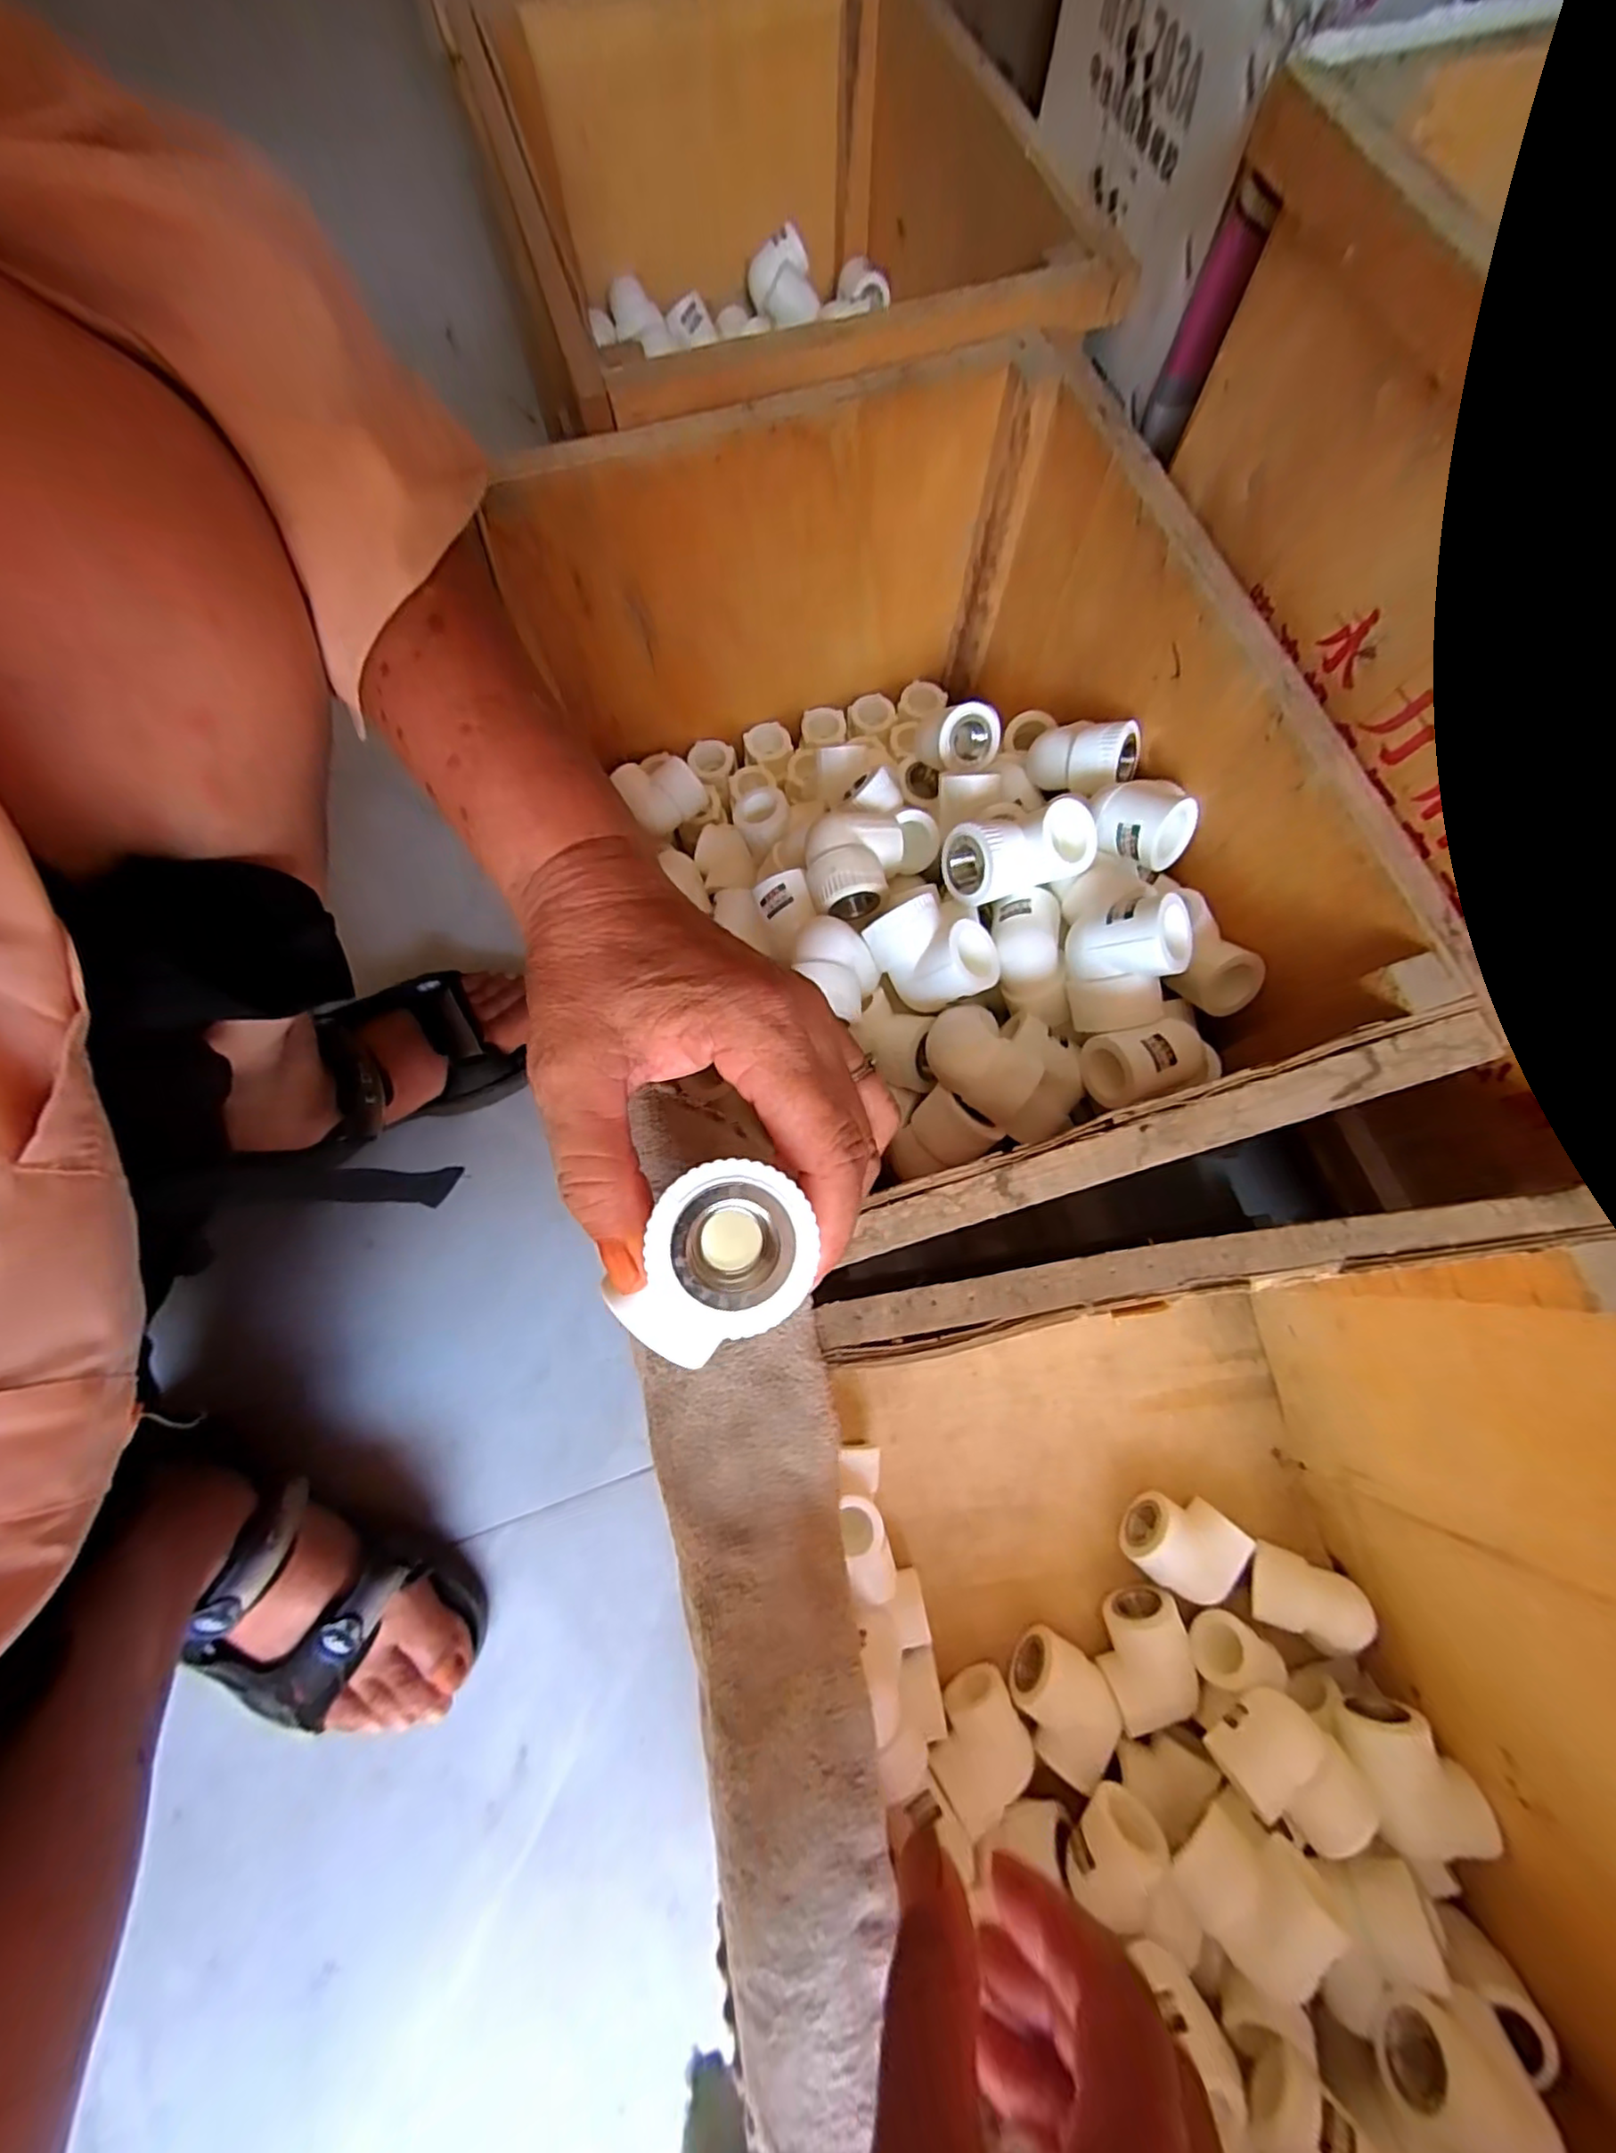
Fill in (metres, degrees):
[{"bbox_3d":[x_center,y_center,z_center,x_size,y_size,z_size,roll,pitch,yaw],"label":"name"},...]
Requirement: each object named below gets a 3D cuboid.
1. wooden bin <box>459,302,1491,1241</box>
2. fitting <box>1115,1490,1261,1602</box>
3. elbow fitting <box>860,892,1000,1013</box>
[{"bbox_3d":[0.053,-0.142,0.396,0.305,0.212,0.426,-17,76,-4],"label":"wooden bin"},{"bbox_3d":[0.219,0.274,0.403,0.057,0.035,0.049,31,78,8],"label":"fitting"},{"bbox_3d":[0.064,-0.061,0.343,0.047,0.038,0.056,-30,77,-7],"label":"elbow fitting"}]

